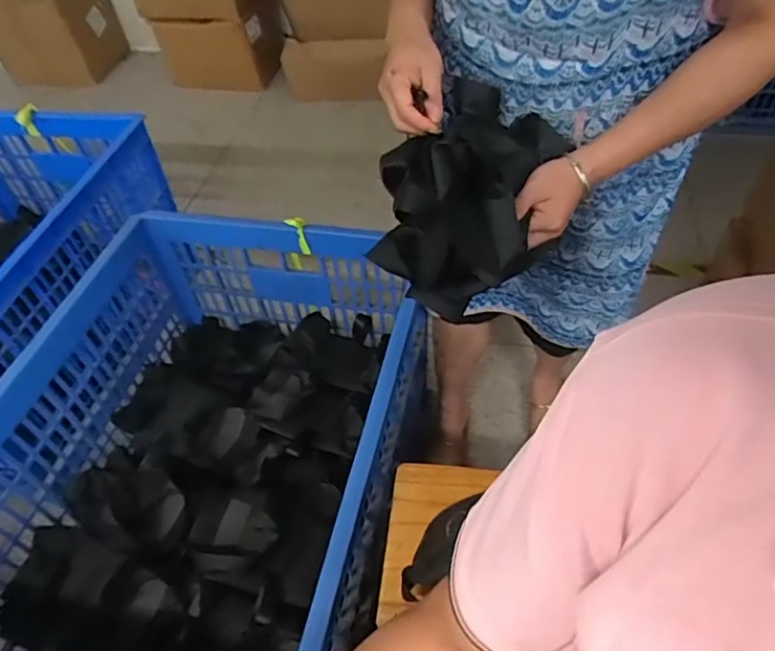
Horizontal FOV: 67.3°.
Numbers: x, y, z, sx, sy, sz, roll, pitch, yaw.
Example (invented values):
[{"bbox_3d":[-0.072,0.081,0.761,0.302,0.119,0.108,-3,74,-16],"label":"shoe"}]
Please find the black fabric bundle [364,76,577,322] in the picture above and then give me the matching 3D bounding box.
[{"bbox_3d":[0.086,-0.141,0.645,0.200,0.144,0.229,5,50,10],"label":"black fabric bundle"}]

